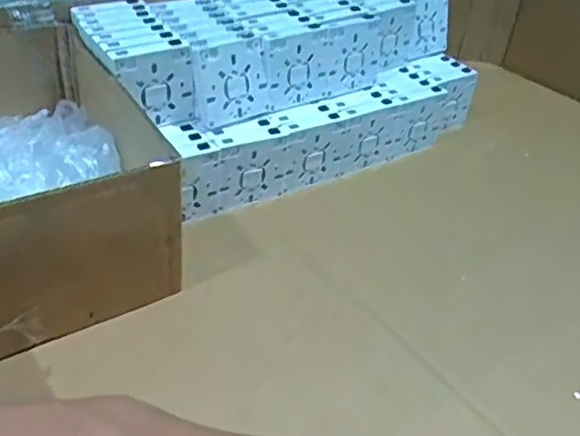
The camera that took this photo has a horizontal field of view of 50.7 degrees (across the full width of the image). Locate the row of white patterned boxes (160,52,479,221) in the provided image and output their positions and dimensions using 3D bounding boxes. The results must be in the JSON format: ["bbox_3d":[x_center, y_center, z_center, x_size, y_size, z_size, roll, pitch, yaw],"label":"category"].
[{"bbox_3d":[0.064,-0.110,0.782,0.463,0.092,0.078,-20,42,-30],"label":"row of white patterned boxes"}]

